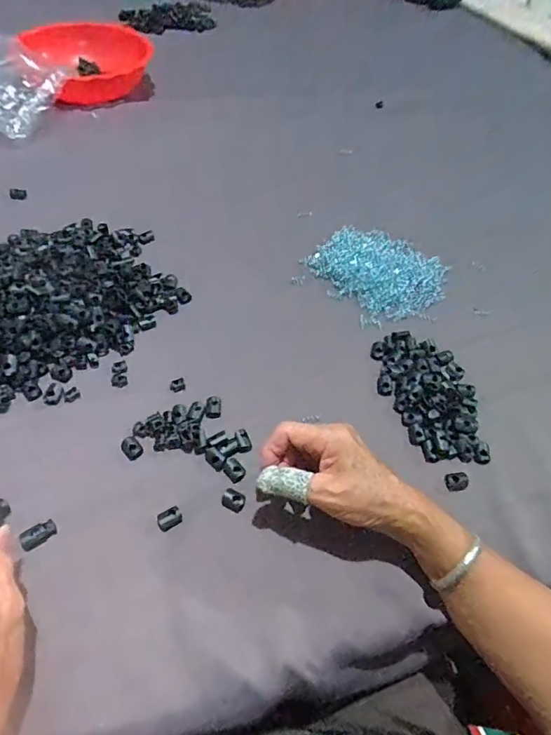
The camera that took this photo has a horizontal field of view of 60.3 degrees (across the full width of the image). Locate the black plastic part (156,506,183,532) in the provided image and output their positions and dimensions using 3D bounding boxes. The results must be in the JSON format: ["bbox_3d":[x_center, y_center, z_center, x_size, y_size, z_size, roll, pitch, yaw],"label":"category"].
[{"bbox_3d":[-0.093,0.132,0.416,0.022,0.011,0.015,-20,58,-19],"label":"black plastic part"}]

